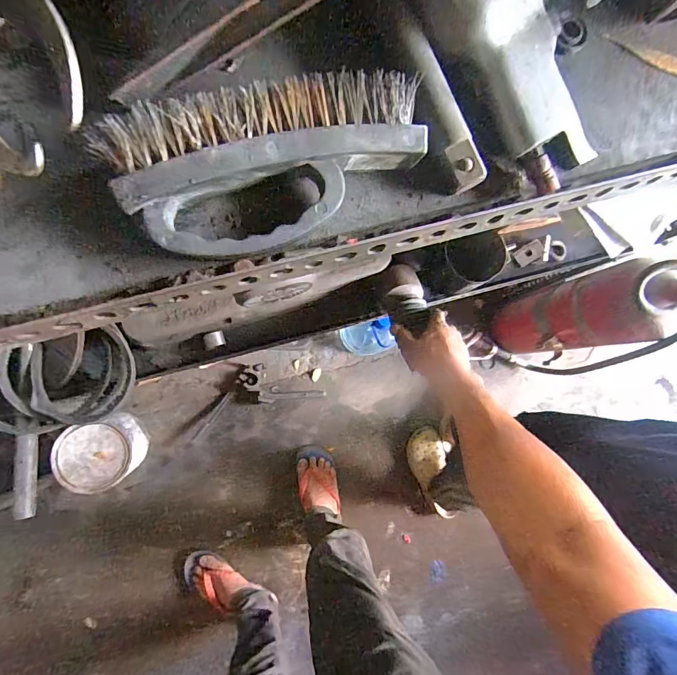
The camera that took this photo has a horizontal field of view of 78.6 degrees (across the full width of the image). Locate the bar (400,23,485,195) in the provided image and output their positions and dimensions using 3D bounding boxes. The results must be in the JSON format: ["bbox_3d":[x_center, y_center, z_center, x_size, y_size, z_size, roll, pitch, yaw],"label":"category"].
[{"bbox_3d":[0.061,-0.131,0.234,0.018,0.010,0.096,-20,88,-8],"label":"bar"}]

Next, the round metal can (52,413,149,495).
[{"bbox_3d":[-0.571,0.283,1.027,0.153,0.199,0.151,1,85,-7],"label":"round metal can"}]

